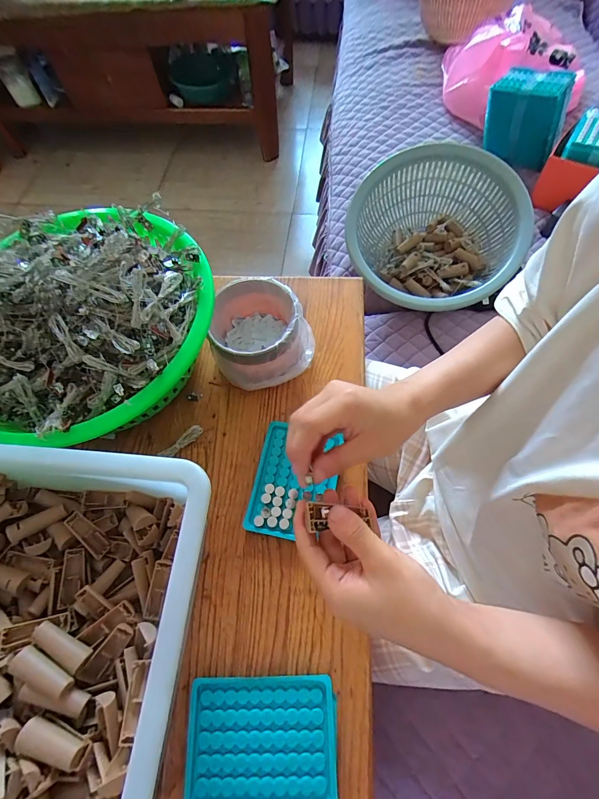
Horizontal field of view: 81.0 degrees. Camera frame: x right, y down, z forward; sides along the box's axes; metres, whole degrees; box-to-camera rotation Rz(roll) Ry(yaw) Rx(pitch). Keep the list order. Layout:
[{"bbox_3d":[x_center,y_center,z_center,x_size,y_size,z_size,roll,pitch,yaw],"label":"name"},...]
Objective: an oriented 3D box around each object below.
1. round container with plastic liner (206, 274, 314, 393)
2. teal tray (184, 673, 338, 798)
[{"bbox_3d":[-0.047,-0.085,0.471,0.132,0.087,0.120,-10,64,-2],"label":"round container with plastic liner"},{"bbox_3d":[-0.035,0.314,0.322,0.134,0.015,0.101,0,64,3],"label":"teal tray"}]

